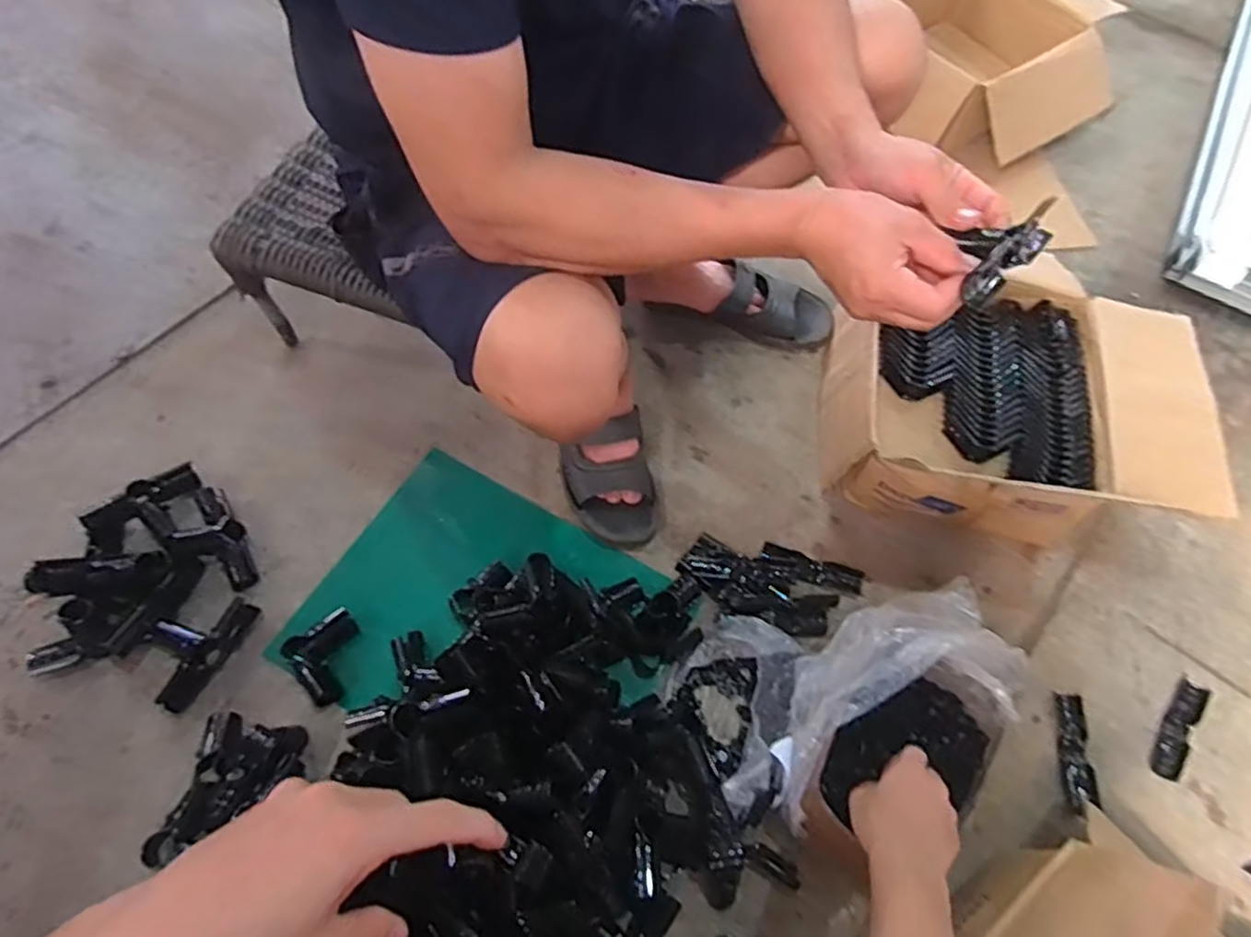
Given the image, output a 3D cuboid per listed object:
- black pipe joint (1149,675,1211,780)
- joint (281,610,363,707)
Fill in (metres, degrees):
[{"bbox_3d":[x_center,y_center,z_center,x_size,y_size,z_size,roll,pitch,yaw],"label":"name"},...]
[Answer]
[{"bbox_3d":[0.651,0.305,0.834,0.035,0.014,0.130,35,65,13],"label":"black pipe joint"},{"bbox_3d":[-0.330,0.212,0.800,0.082,0.036,0.085,-37,71,-21],"label":"joint"}]

